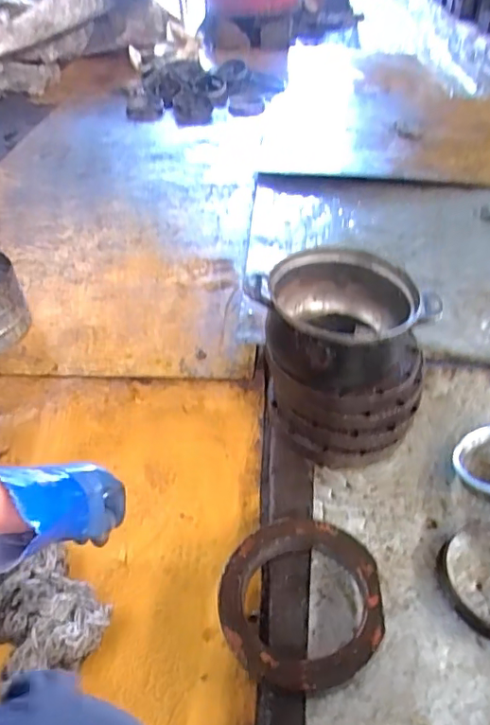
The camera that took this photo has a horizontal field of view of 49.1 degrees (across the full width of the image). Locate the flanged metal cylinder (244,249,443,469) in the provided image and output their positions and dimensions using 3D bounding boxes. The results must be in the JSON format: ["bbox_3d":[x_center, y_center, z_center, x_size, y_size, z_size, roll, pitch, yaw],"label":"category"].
[{"bbox_3d":[0.155,0.003,0.901,0.270,0.284,0.227,26,48,26],"label":"flanged metal cylinder"}]

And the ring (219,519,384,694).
[{"bbox_3d":[0.073,0.313,0.711,0.207,0.034,0.214,0,42,0],"label":"ring"}]

